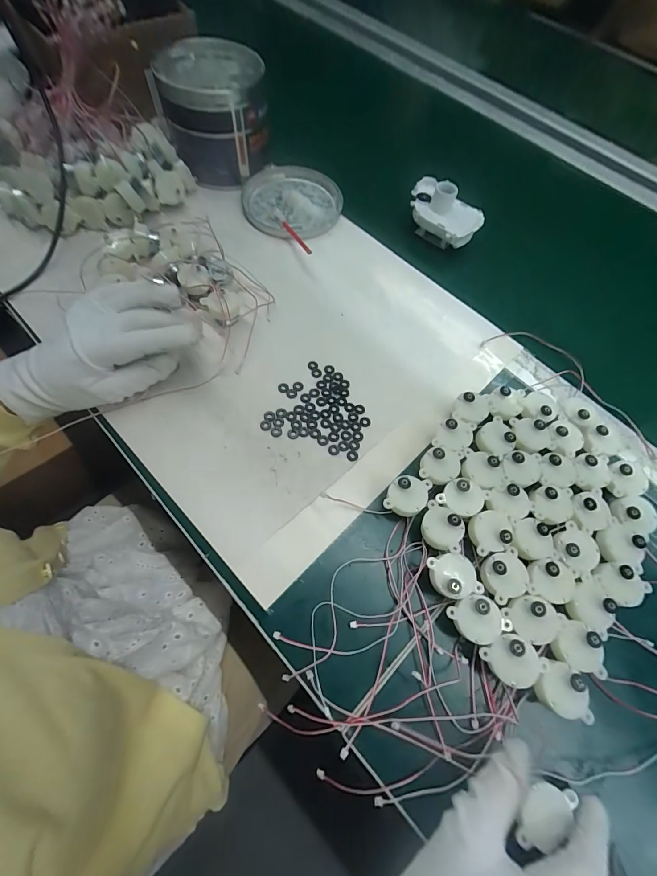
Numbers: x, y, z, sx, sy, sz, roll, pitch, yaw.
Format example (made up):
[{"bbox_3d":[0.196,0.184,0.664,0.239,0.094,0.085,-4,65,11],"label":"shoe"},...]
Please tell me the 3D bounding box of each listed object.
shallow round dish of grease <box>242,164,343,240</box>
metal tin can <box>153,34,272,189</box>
[{"bbox_3d":[-0.048,-0.310,0.463,0.124,0.018,0.124,2,66,-4],"label":"shallow round dish of grease"},{"bbox_3d":[-0.143,-0.410,0.452,0.124,0.106,0.133,-11,67,-9],"label":"metal tin can"}]

